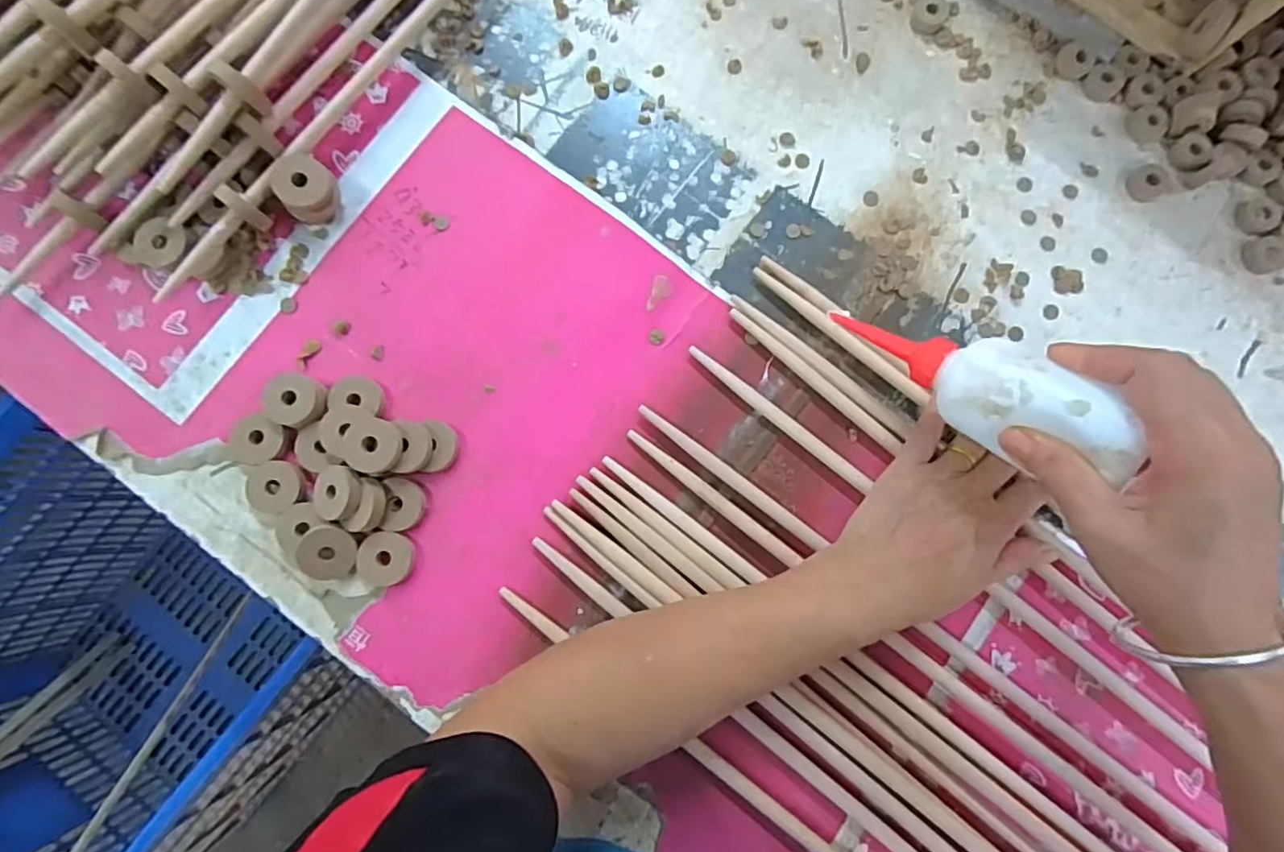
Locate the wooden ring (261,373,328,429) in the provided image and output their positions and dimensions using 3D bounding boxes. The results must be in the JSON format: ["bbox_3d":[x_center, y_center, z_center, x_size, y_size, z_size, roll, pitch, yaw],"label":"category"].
[{"bbox_3d":[-0.231,-0.017,0.393,0.040,0.015,0.034,15,84,2],"label":"wooden ring"}]

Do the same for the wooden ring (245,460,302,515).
[{"bbox_3d":[-0.246,0.040,0.393,0.033,0.005,0.034,0,84,0],"label":"wooden ring"}]

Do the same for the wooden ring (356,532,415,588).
[{"bbox_3d":[-0.170,0.089,0.391,0.034,0.011,0.036,0,84,0],"label":"wooden ring"}]

